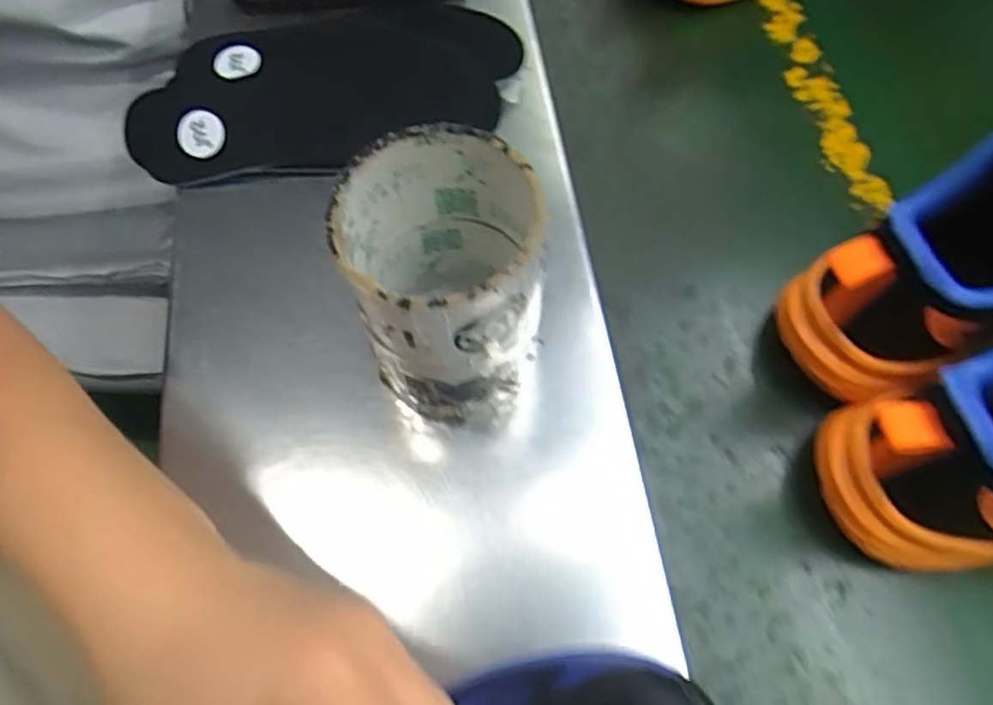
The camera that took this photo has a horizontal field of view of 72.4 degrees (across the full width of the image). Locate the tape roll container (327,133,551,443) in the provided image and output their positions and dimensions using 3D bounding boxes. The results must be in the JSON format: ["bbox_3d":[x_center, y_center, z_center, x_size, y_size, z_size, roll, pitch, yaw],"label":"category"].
[{"bbox_3d":[-0.023,-0.025,0.311,0.076,0.126,0.085,-4,64,1],"label":"tape roll container"}]

